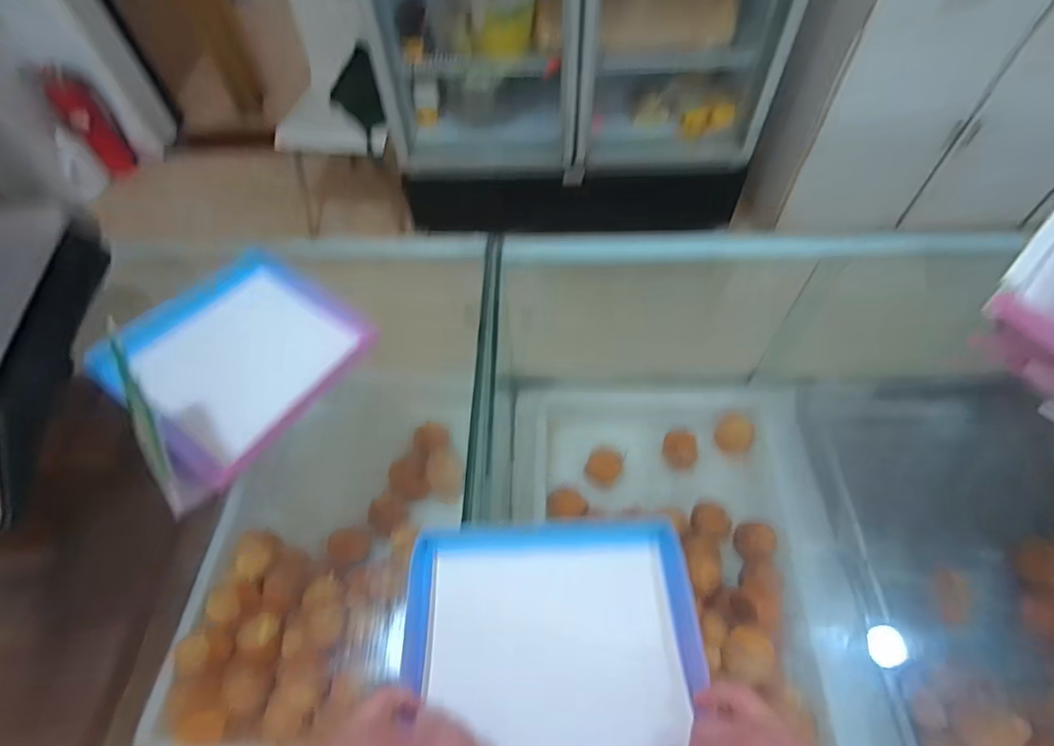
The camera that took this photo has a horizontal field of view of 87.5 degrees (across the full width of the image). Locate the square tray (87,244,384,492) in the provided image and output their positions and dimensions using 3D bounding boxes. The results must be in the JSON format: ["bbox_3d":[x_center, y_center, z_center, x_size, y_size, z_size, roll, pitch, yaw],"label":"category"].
[{"bbox_3d":[-0.343,-0.021,0.691,0.030,0.198,0.281,-1,39,47],"label":"square tray"}]

